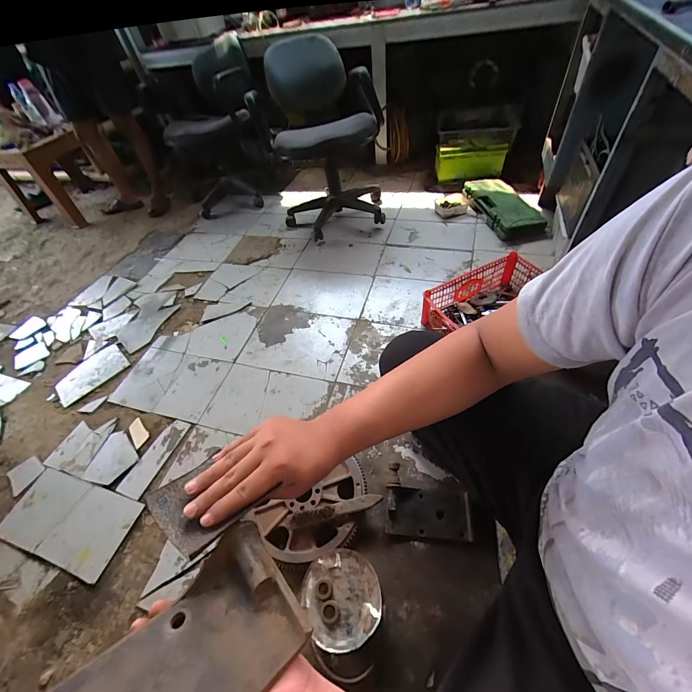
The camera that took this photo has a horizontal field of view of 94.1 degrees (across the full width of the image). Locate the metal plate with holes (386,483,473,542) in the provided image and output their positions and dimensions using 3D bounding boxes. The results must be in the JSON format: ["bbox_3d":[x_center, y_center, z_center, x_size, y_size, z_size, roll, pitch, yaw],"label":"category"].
[{"bbox_3d":[0.205,0.414,0.803,0.198,0.026,0.108,2,65,9],"label":"metal plate with holes"}]

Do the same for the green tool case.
[{"bbox_3d":[0.643,-0.561,1.318,0.171,0.094,0.346,-14,51,-5],"label":"green tool case"}]

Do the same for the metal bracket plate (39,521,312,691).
[{"bbox_3d":[-0.132,0.239,0.249,0.216,0.040,0.123,-21,35,-32],"label":"metal bracket plate"}]

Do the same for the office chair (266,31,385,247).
[{"bbox_3d":[-0.079,-0.885,1.362,0.451,0.676,0.521,-8,50,0],"label":"office chair"}]

